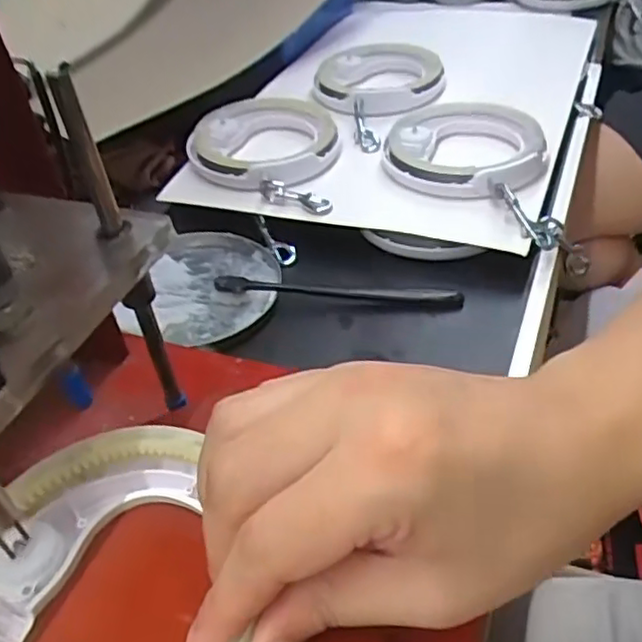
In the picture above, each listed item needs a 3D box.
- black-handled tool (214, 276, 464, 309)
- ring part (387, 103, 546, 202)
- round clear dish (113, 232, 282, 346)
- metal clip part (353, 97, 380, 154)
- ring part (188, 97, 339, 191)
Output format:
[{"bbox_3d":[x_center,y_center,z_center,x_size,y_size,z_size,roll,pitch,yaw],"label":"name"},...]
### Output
[{"bbox_3d":[0.012,-0.023,0.469,0.173,0.021,0.009,-1,41,7],"label":"black-handled tool"},{"bbox_3d":[0.120,-0.144,0.552,0.125,0.030,0.130,-4,41,4],"label":"ring part"},{"bbox_3d":[-0.087,-0.027,0.493,0.107,0.011,0.110,-4,41,4],"label":"round clear dish"},{"bbox_3d":[0.038,-0.178,0.600,0.021,0.022,0.061,-10,67,-2],"label":"metal clip part"},{"bbox_3d":[-0.050,-0.156,0.584,0.127,0.038,0.127,-4,41,4],"label":"ring part"}]

